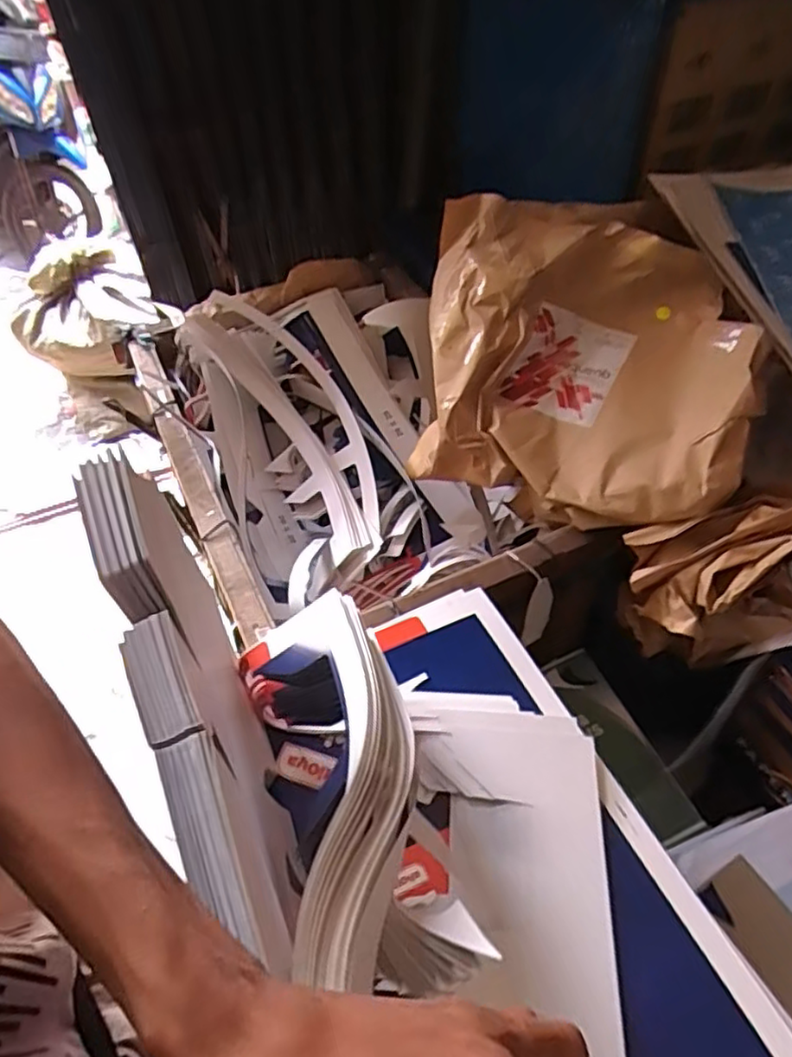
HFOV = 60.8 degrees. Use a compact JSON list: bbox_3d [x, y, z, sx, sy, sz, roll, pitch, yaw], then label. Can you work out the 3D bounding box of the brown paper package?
[{"bbox_3d":[0.242,-0.233,0.927,0.454,0.128,0.432,13,92,21],"label":"brown paper package"}]

